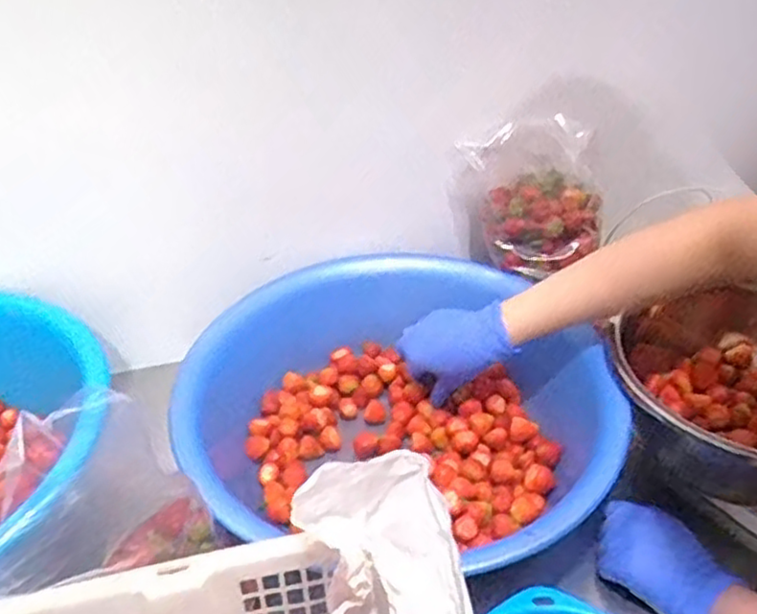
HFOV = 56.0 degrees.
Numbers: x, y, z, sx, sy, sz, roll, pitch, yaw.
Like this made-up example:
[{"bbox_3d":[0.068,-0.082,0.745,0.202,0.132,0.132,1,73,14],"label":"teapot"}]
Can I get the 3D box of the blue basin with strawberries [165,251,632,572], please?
[{"bbox_3d":[0.016,0.105,0.713,0.405,0.112,0.381,-2,37,-2],"label":"blue basin with strawberries"}]

